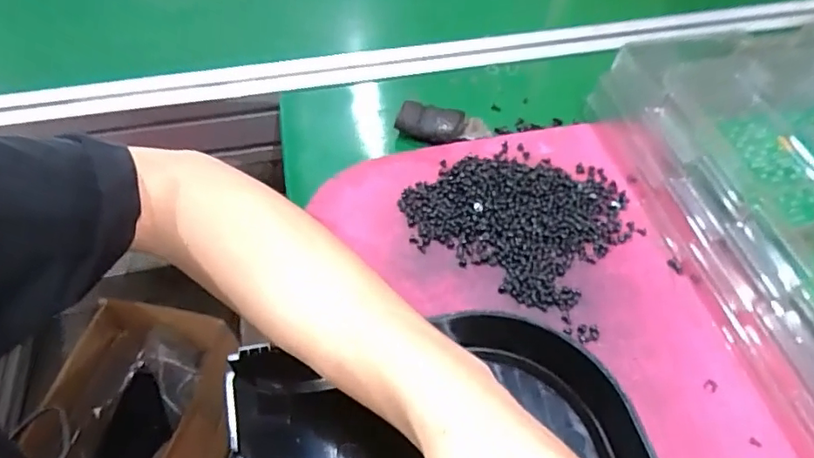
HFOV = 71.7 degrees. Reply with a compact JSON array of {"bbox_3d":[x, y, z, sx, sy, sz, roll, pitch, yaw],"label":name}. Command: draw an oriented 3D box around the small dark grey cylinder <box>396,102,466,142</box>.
[{"bbox_3d":[0.018,-0.084,0.448,0.051,0.017,0.027,15,54,11],"label":"small dark grey cylinder"}]

